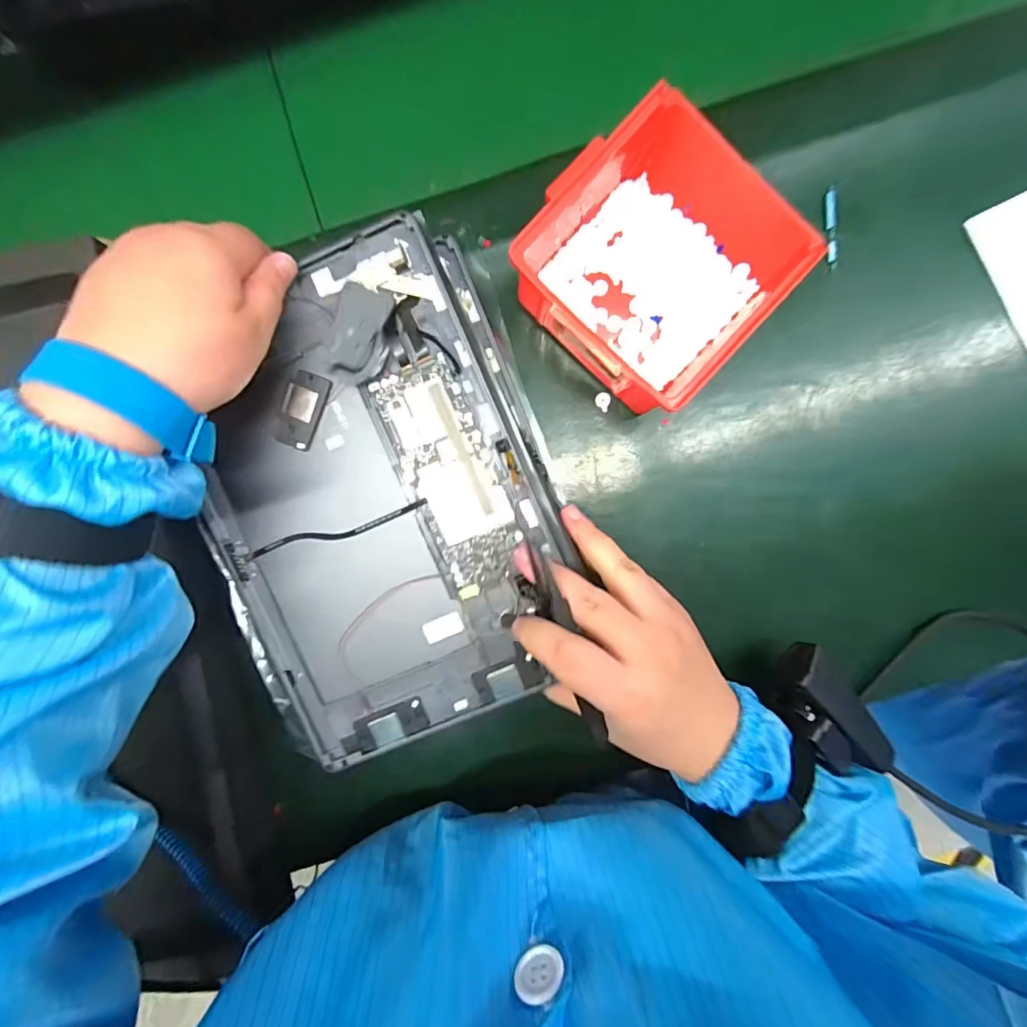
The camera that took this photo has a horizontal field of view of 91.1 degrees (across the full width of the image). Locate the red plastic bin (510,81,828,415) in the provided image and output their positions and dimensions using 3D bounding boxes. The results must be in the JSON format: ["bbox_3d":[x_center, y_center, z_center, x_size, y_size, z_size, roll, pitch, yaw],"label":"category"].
[{"bbox_3d":[0.080,-0.139,0.286,0.132,0.075,0.133,42,86,0],"label":"red plastic bin"}]

